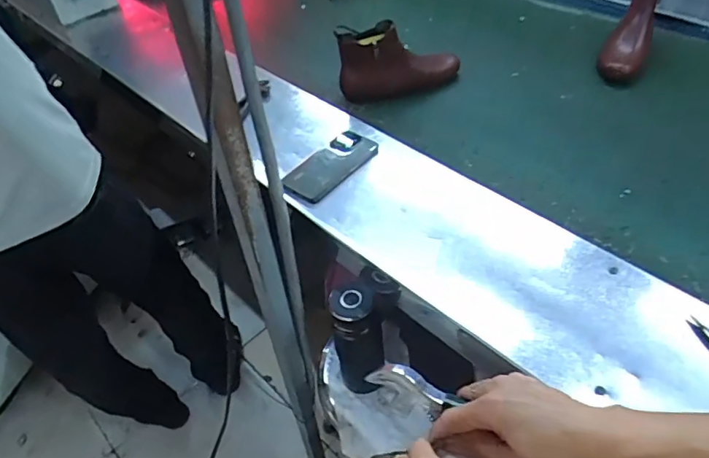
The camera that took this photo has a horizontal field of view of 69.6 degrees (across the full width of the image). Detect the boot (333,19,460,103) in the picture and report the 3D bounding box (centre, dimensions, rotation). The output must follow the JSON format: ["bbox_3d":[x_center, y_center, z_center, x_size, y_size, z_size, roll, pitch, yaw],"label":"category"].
[{"bbox_3d":[0.090,-0.348,1.056,0.259,0.156,0.081,-19,48,-13],"label":"boot"}]

